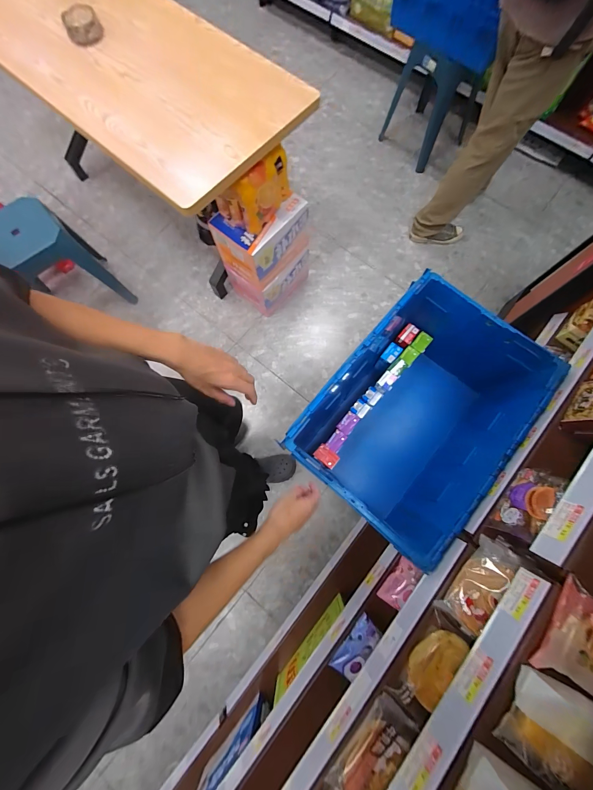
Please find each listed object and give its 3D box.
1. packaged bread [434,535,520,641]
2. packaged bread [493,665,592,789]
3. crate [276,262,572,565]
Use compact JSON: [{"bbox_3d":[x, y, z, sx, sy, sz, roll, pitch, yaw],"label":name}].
[{"bbox_3d":[0.348,0.352,0.569,0.087,0.053,0.183,39,79,11],"label":"packaged bread"},{"bbox_3d":[0.292,0.377,0.338,0.095,0.038,0.102,39,79,11],"label":"packaged bread"},{"bbox_3d":[0.310,0.065,0.849,0.417,0.339,0.573,39,79,11],"label":"crate"}]

